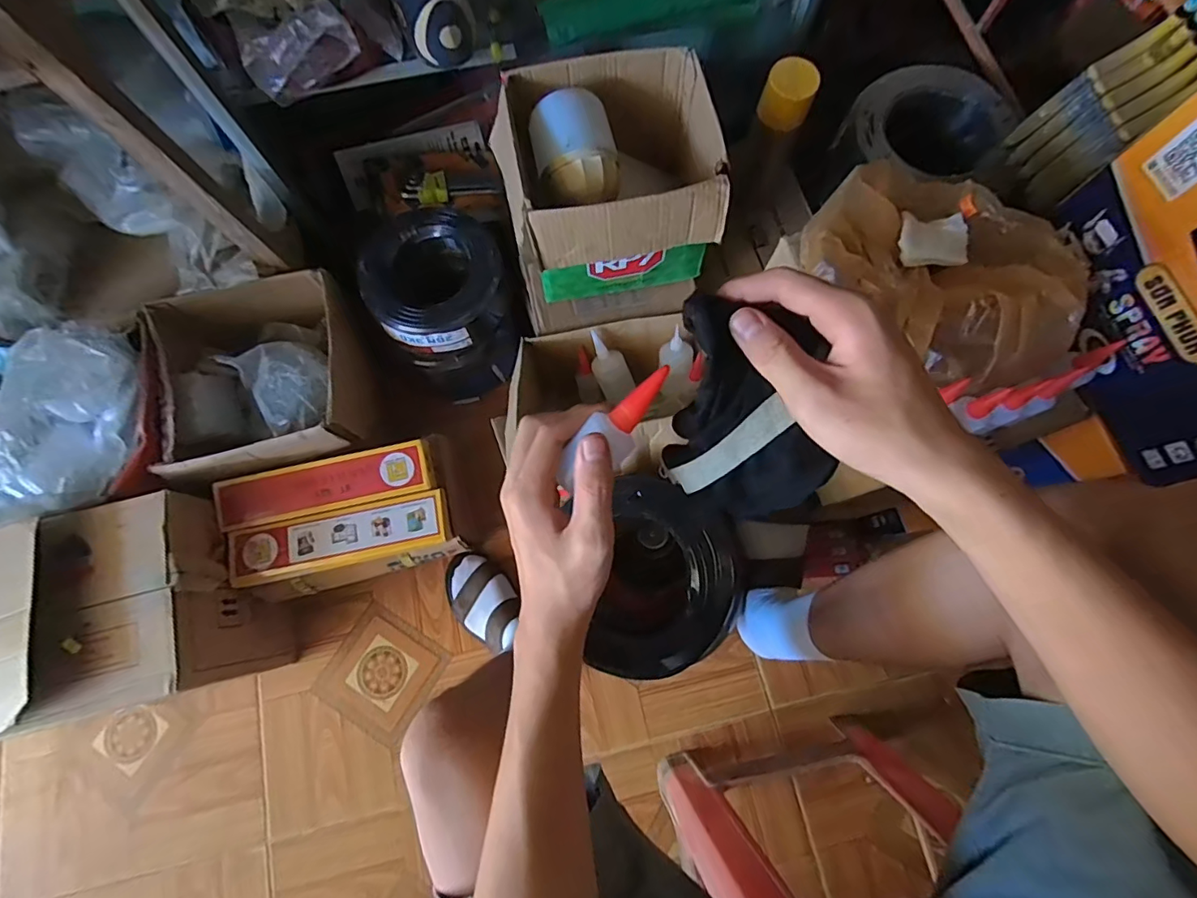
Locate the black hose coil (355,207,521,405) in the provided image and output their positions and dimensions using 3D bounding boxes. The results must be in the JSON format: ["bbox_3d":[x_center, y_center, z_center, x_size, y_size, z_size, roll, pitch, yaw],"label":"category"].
[{"bbox_3d":[-0.246,-0.228,0.877,0.204,0.206,0.217,0,75,0],"label":"black hose coil"}]

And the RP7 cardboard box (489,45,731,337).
[{"bbox_3d":[0.011,-0.321,0.674,0.237,0.211,0.226,-7,75,-2],"label":"RP7 cardboard box"}]

